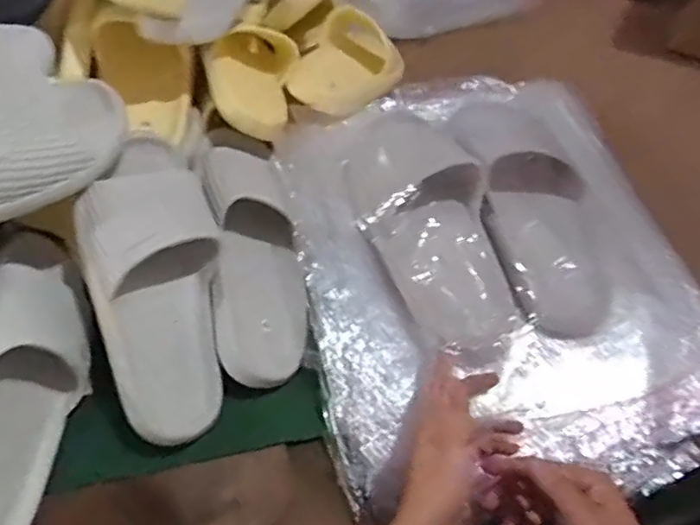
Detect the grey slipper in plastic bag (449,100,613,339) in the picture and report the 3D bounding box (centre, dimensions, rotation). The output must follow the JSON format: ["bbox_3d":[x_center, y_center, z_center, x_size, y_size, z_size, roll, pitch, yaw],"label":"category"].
[{"bbox_3d":[0.185,-0.071,0.595,0.108,0.065,0.284,-10,56,-5],"label":"grey slipper in plastic bag"}]

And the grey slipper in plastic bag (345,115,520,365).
[{"bbox_3d":[0.078,-0.037,0.578,0.117,0.062,0.267,-18,72,-11],"label":"grey slipper in plastic bag"}]

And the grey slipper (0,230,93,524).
[{"bbox_3d":[-0.285,0.109,0.523,0.080,0.103,0.275,-9,66,30],"label":"grey slipper"}]

